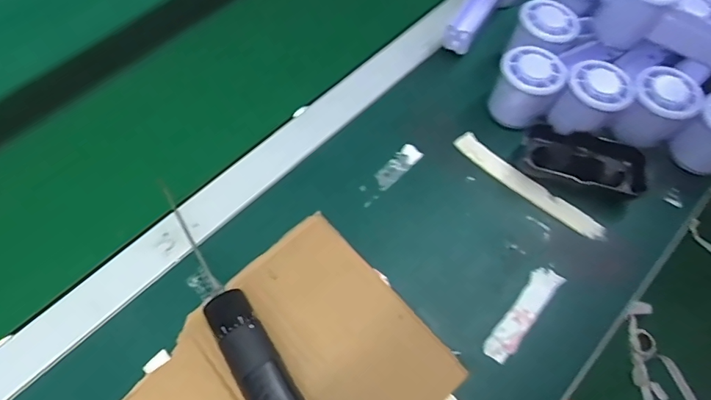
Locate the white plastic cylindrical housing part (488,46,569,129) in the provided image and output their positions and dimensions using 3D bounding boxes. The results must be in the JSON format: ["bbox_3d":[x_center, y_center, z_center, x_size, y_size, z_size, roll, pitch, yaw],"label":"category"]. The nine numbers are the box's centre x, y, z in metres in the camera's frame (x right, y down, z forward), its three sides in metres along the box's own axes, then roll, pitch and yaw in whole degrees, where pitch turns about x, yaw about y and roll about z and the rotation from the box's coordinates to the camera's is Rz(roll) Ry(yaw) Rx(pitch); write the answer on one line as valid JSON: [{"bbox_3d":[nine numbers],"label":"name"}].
[{"bbox_3d":[0.160,-0.105,0.433,0.054,0.057,0.063,24,66,10],"label":"white plastic cylindrical housing part"}]

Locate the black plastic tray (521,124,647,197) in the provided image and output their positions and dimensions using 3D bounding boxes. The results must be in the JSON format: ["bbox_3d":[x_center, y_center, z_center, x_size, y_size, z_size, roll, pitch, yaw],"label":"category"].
[{"bbox_3d":[0.210,-0.034,0.423,0.109,0.026,0.054,16,64,6],"label":"black plastic tray"}]

